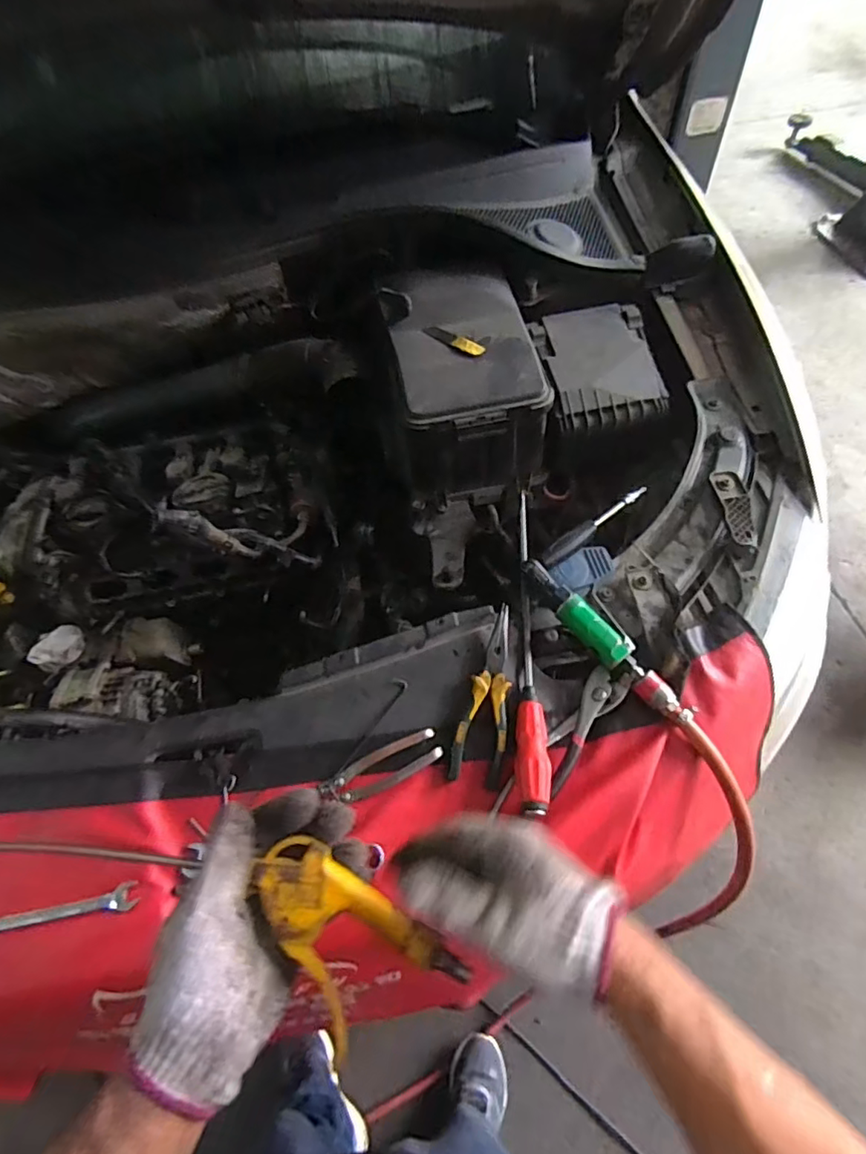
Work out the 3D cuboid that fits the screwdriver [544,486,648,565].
[{"bbox_3d":[0.195,-0.061,0.683,0.163,0.023,0.019,-33,61,-16],"label":"screwdriver"}]

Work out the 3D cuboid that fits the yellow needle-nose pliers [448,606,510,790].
[{"bbox_3d":[0.061,0.121,0.593,0.051,0.026,0.185,11,59,11],"label":"yellow needle-nose pliers"}]

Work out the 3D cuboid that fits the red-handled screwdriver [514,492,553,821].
[{"bbox_3d":[0.113,0.069,0.628,0.033,0.042,0.372,3,58,6],"label":"red-handled screwdriver"}]

